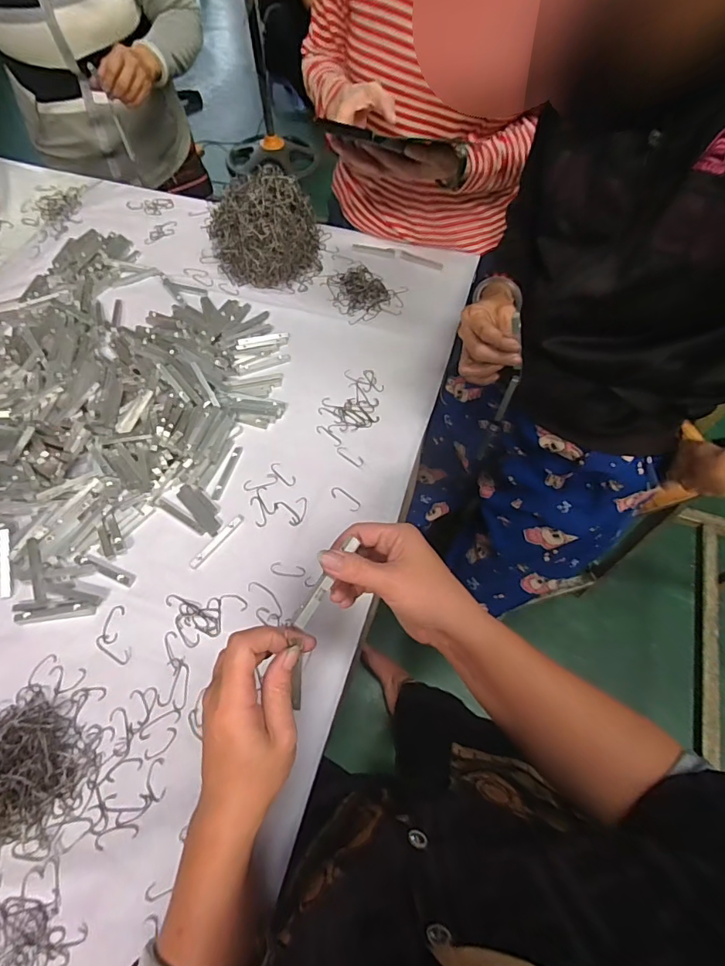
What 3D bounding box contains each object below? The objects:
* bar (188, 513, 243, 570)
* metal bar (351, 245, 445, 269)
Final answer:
[{"bbox_3d":[-0.169,0.067,0.552,0.011,0.004,0.080,34,66,18],"label":"bar"},{"bbox_3d":[0.062,-0.392,0.816,0.158,0.005,0.024,19,62,11],"label":"metal bar"}]

